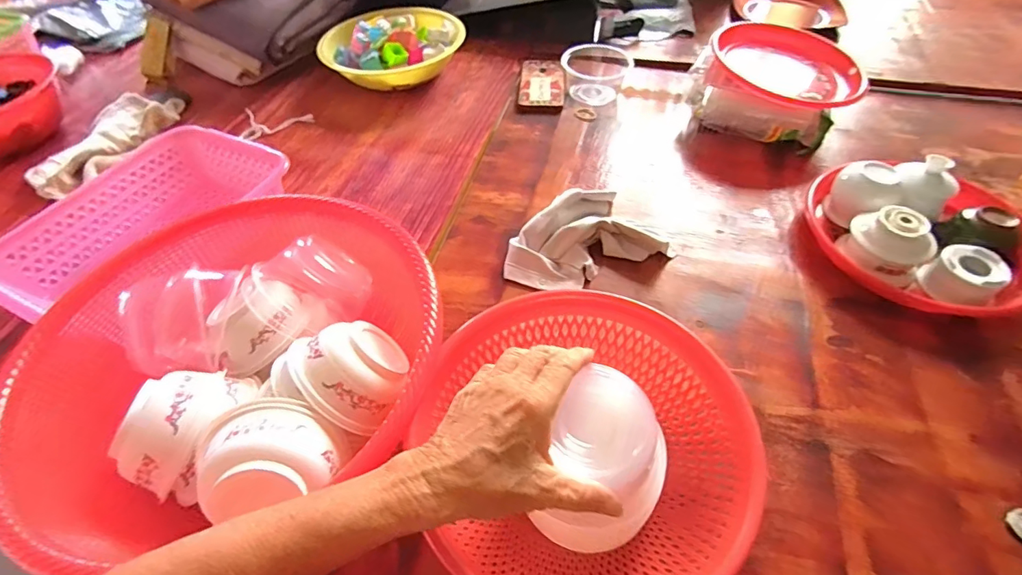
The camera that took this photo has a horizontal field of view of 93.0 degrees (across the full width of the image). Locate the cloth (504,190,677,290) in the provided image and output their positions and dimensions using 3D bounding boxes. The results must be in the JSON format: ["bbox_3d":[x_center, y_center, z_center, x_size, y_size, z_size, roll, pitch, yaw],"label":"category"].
[{"bbox_3d":[0.084,-0.059,0.588,0.193,0.045,0.111,-19,52,-12],"label":"cloth"}]

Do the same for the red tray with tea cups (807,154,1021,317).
[{"bbox_3d":[0.500,-0.066,0.564,0.235,0.068,0.216,2,51,5],"label":"red tray with tea cups"}]

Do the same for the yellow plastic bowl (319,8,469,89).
[{"bbox_3d":[-0.213,-0.430,0.878,0.247,0.081,0.224,-17,52,-11],"label":"yellow plastic bowl"}]

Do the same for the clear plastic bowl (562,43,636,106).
[{"bbox_3d":[0.146,-0.368,0.825,0.111,0.063,0.114,-2,51,2],"label":"clear plastic bowl"}]

